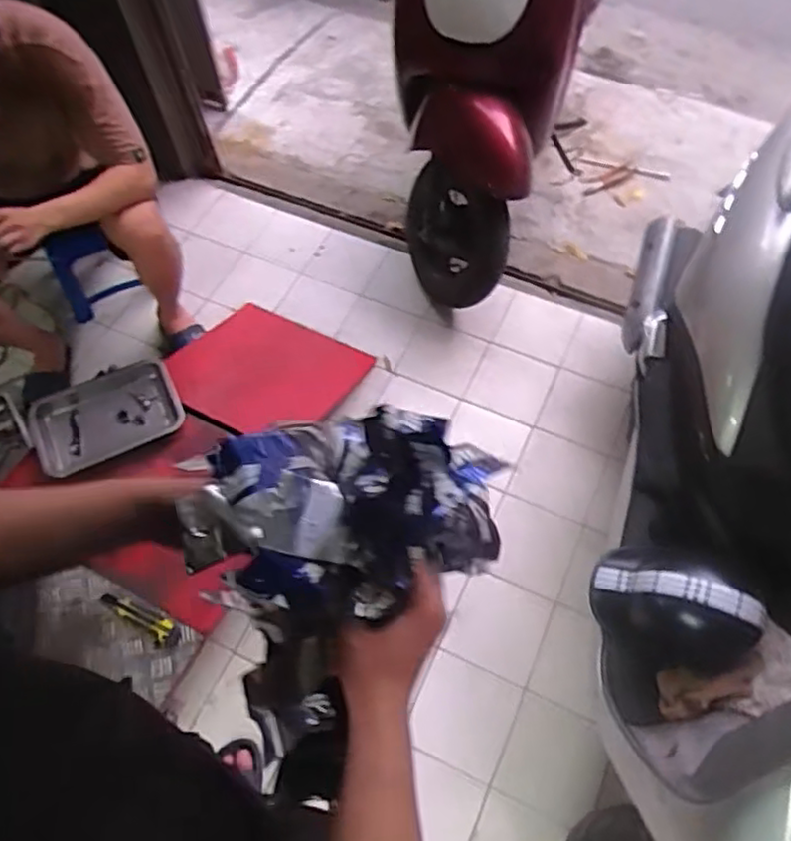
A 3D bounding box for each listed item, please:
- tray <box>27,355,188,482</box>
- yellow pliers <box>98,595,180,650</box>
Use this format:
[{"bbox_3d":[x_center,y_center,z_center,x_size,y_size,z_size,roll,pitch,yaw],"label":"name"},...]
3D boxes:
[{"bbox_3d":[-0.688,-0.011,1.576,0.355,0.039,0.207,-21,77,1],"label":"tray"},{"bbox_3d":[-0.509,0.398,1.335,0.186,0.011,0.049,26,67,13],"label":"yellow pliers"}]

